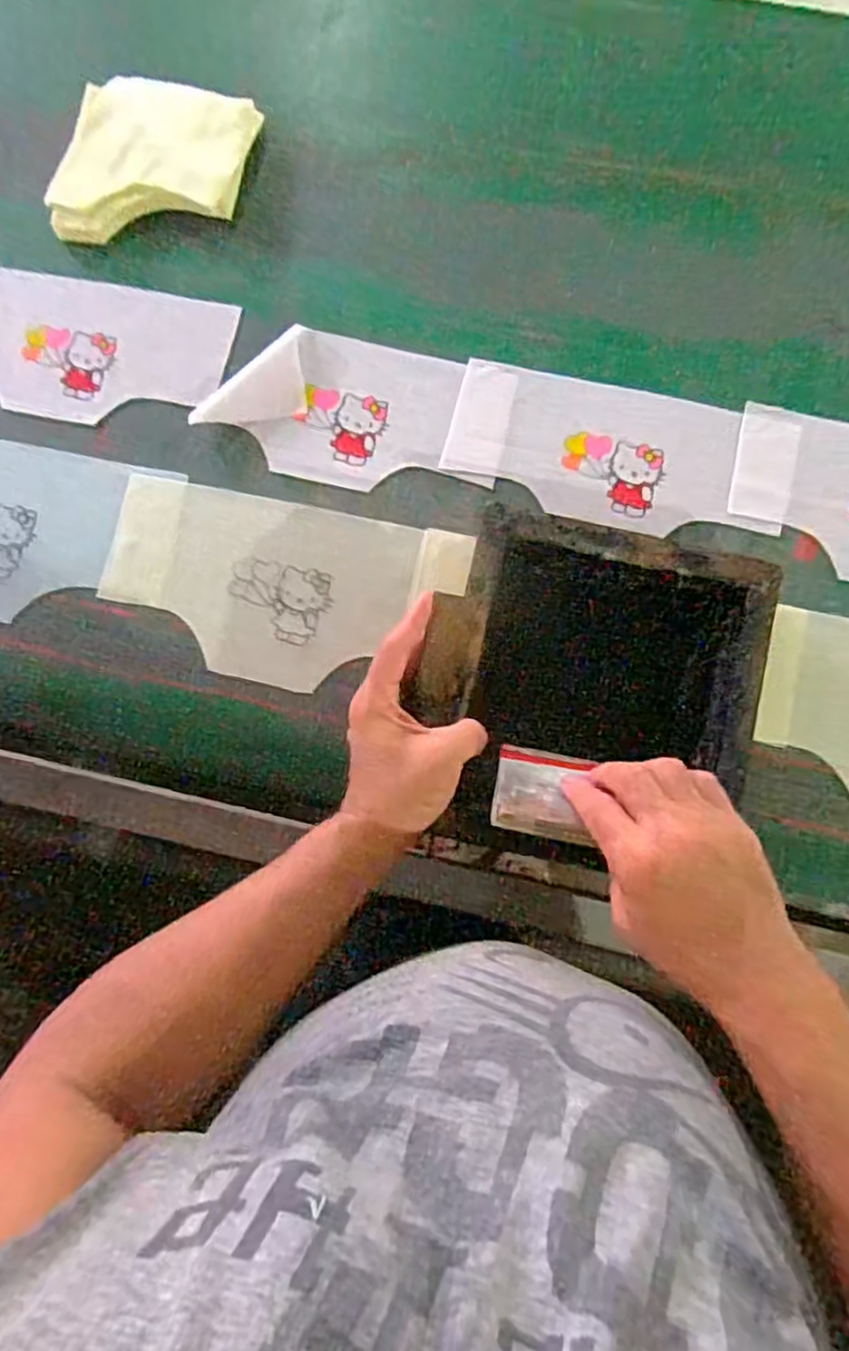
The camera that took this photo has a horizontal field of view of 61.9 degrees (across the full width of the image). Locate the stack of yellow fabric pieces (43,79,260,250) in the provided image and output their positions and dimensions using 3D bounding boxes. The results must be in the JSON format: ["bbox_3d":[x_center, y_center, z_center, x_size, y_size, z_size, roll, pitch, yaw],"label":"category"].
[{"bbox_3d":[-0.246,-0.465,0.641,0.167,0.025,0.155,10,81,4],"label":"stack of yellow fabric pieces"}]

